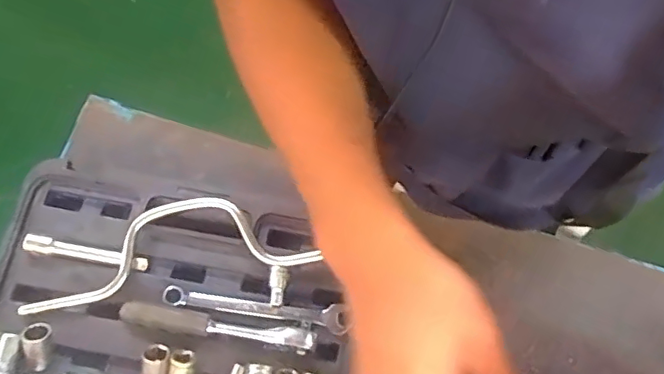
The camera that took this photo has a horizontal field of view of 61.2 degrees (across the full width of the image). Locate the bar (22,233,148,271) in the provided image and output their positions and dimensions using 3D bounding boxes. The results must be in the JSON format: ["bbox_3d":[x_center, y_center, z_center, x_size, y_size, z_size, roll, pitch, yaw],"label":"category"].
[{"bbox_3d":[-0.256,0.067,0.582,0.122,0.020,0.017,9,71,3],"label":"bar"}]

